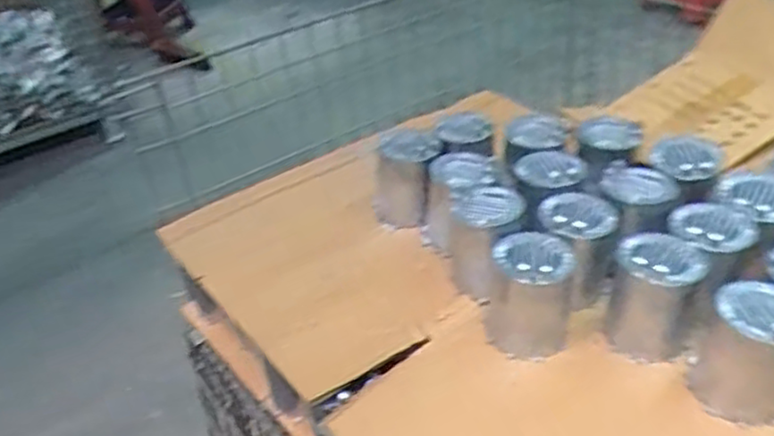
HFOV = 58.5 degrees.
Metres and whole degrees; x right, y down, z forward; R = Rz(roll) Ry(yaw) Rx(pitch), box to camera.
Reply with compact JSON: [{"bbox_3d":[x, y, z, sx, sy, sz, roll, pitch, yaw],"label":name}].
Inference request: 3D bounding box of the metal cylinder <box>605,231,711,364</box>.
[{"bbox_3d":[0.297,0.086,0.765,0.088,0.119,0.093,-4,35,3],"label":"metal cylinder"}]

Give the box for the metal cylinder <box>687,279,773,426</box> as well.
[{"bbox_3d":[0.366,0.132,0.692,0.094,0.121,0.088,20,43,32],"label":"metal cylinder"}]

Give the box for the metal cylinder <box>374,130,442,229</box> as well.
[{"bbox_3d":[0.028,-0.053,0.997,0.097,0.127,0.071,12,39,23],"label":"metal cylinder"}]

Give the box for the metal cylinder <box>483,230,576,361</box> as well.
[{"bbox_3d":[0.160,0.085,0.785,0.094,0.118,0.089,0,36,8],"label":"metal cylinder"}]

